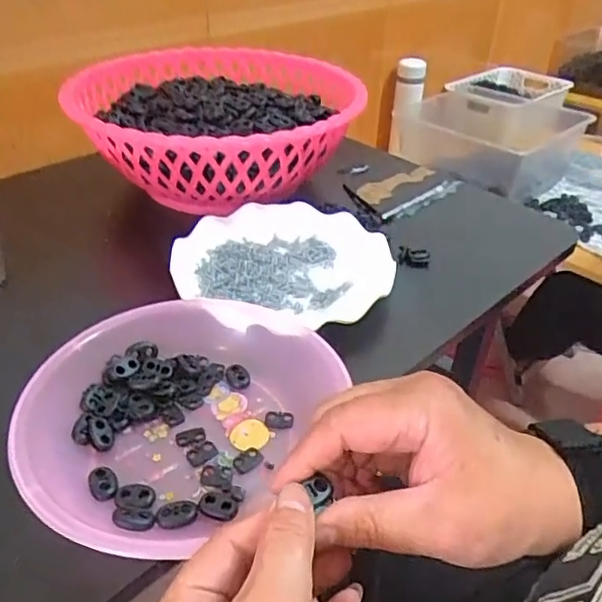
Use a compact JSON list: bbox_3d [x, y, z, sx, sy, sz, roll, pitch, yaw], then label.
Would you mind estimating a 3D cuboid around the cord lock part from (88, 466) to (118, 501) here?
[{"bbox_3d":[-0.113,0.103,0.333,0.015,0.004,0.023,-16,41,-25],"label":"cord lock part"}]

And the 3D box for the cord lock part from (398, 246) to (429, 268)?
[{"bbox_3d":[0.106,-0.040,0.551,0.029,0.017,0.011,14,38,13],"label":"cord lock part"}]

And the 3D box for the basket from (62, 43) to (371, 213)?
[{"bbox_3d":[-0.088,-0.184,0.622,0.277,0.093,0.269,13,38,12],"label":"basket"}]

